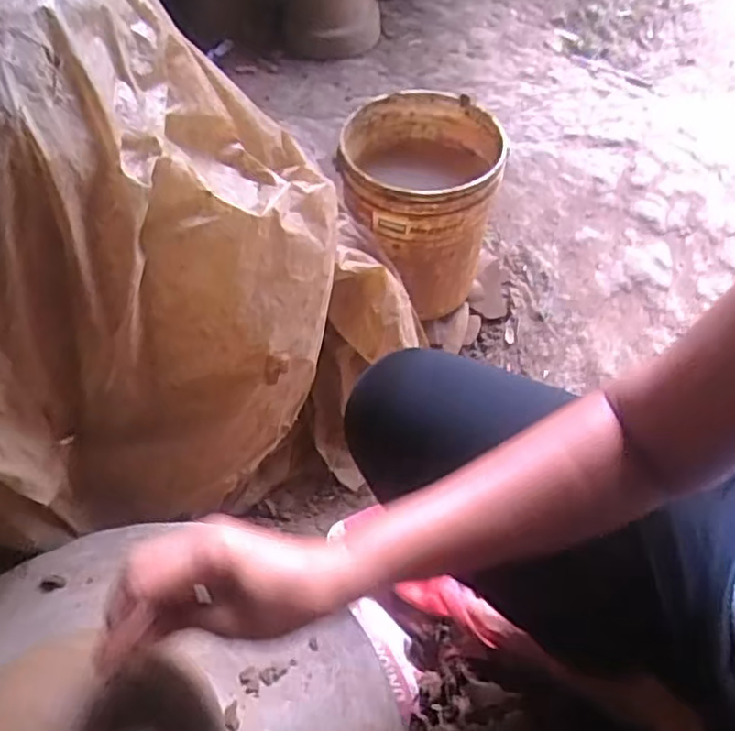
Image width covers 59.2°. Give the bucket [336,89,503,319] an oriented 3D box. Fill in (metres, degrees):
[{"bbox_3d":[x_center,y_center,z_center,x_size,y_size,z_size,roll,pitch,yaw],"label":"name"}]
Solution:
[{"bbox_3d":[0.056,-0.178,0.746,0.164,0.193,0.166,-1,54,1],"label":"bucket"}]

